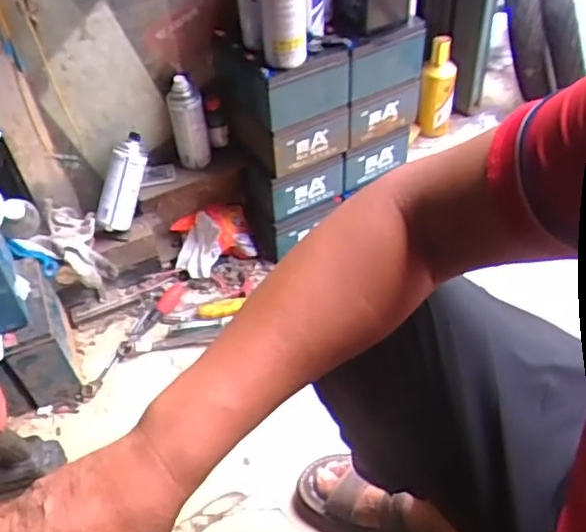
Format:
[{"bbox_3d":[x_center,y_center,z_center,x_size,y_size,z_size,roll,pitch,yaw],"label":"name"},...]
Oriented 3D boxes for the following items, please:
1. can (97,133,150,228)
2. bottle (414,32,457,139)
[{"bbox_3d":[-0.303,-0.150,1.123,0.055,0.052,0.176,19,98,21],"label":"can"},{"bbox_3d":[0.335,-0.411,1.463,0.073,0.227,0.071,8,50,13],"label":"bottle"}]

